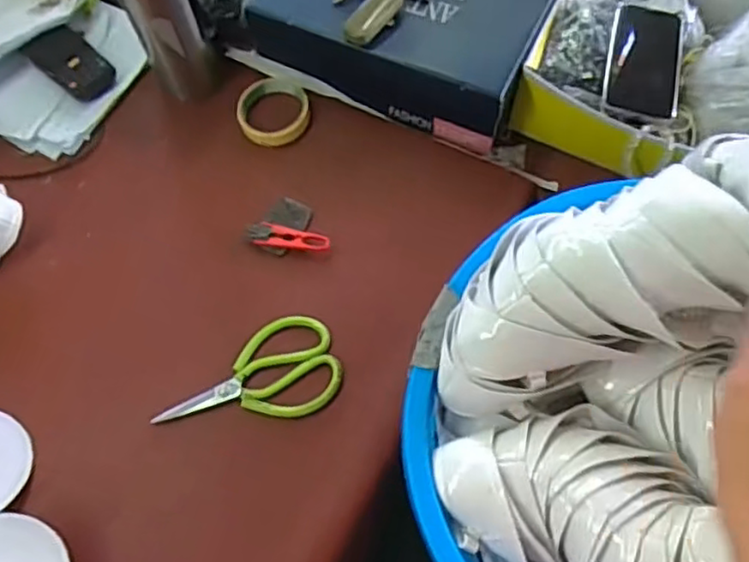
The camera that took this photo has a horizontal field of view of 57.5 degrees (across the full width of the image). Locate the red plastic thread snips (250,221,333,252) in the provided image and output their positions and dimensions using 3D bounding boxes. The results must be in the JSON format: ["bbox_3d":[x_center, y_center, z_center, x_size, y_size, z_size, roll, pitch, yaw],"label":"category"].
[{"bbox_3d":[-0.093,-0.049,0.747,0.089,0.009,0.026,9,66,6],"label":"red plastic thread snips"}]

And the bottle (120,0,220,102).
[{"bbox_3d":[-0.243,-0.305,0.784,0.078,0.227,0.076,-1,65,2],"label":"bottle"}]

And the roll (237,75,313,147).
[{"bbox_3d":[-0.124,-0.209,0.843,0.087,0.030,0.084,-1,65,2],"label":"roll"}]

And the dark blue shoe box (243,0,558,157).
[{"bbox_3d":[0.036,-0.311,0.814,0.313,0.106,0.197,22,68,12],"label":"dark blue shoe box"}]

